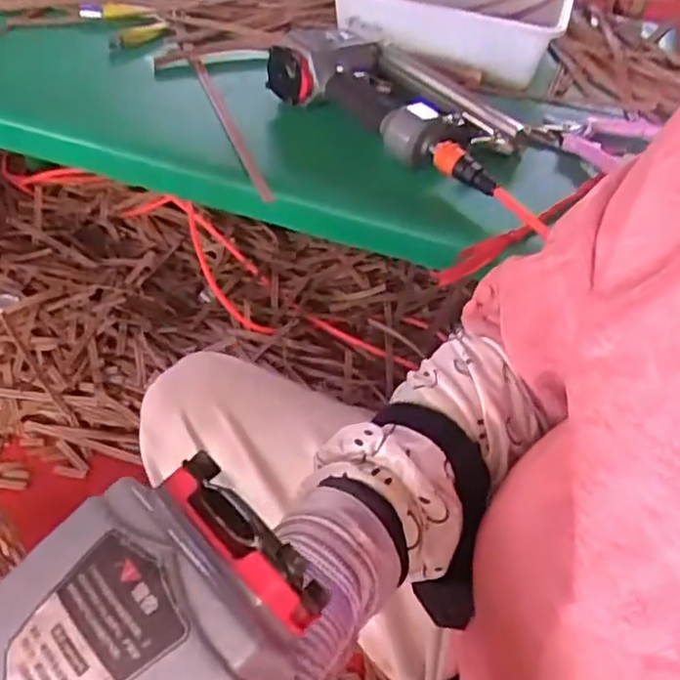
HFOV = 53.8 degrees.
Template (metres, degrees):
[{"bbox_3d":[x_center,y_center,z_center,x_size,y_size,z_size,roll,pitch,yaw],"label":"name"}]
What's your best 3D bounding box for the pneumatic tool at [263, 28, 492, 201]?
[{"bbox_3d":[0.061,-0.234,0.652,0.264,0.052,0.111,34,54,23],"label":"pneumatic tool"}]

